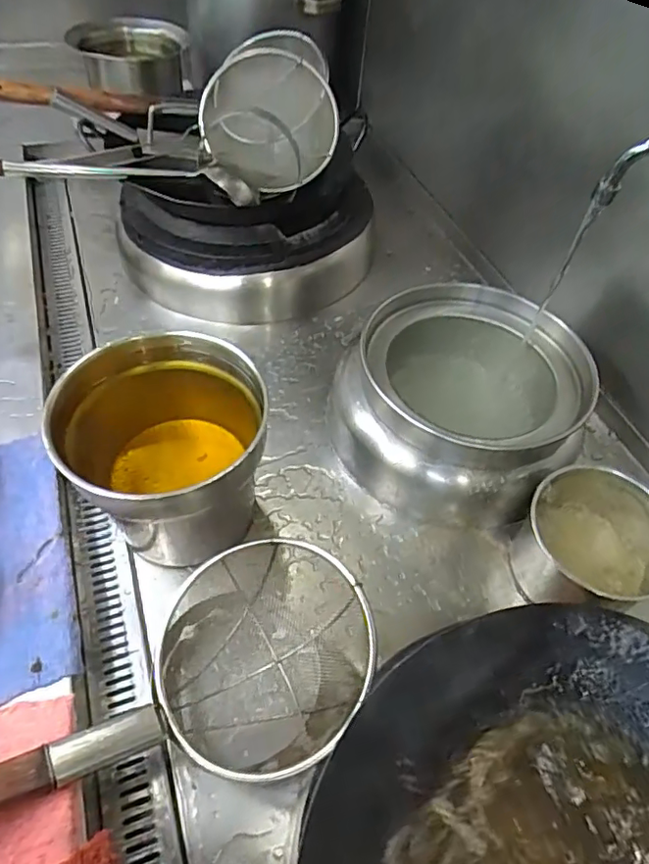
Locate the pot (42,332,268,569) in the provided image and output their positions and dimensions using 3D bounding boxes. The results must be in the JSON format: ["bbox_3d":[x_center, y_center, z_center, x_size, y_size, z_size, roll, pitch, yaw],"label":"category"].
[{"bbox_3d":[-0.187,0.042,0.704,0.222,0.226,0.230,3,50,-3],"label":"pot"}]

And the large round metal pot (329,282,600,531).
[{"bbox_3d":[0.191,-0.060,0.847,0.334,0.181,0.349,3,50,-3],"label":"large round metal pot"}]

